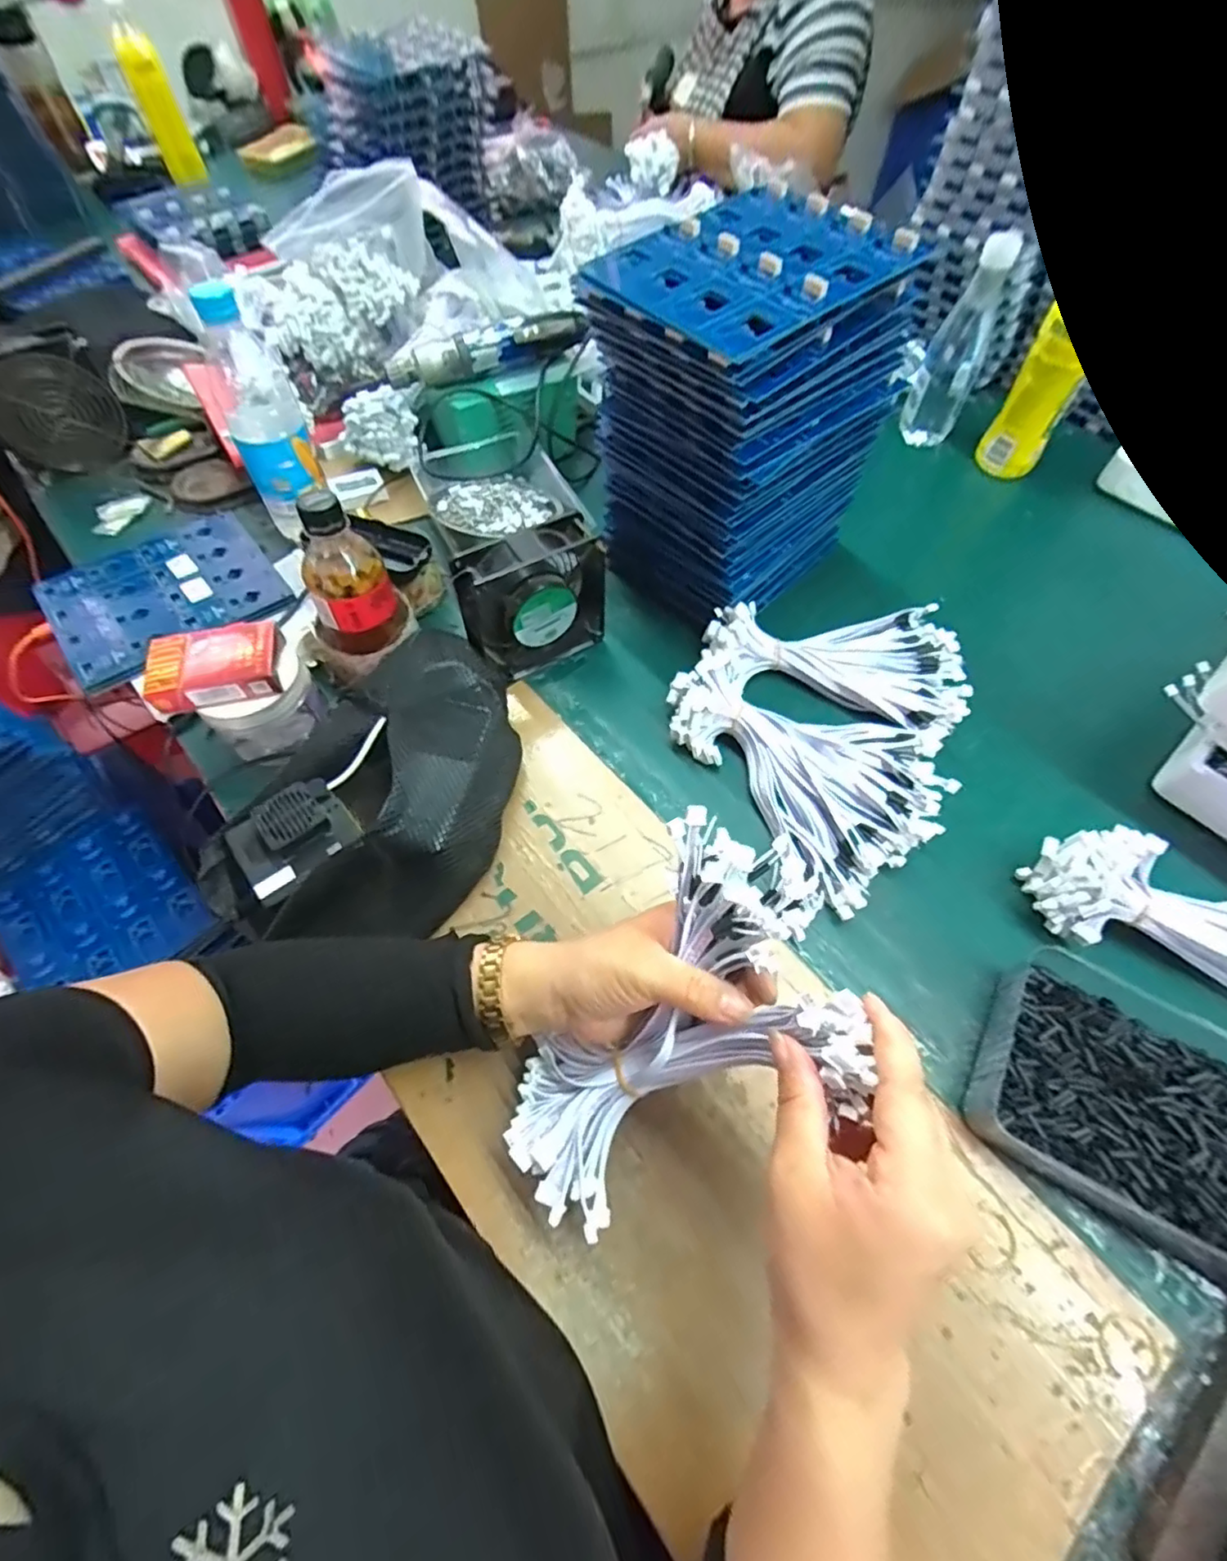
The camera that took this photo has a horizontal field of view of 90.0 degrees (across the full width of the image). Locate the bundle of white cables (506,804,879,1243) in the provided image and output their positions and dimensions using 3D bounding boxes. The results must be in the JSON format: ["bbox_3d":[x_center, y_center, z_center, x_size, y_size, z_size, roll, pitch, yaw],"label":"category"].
[{"bbox_3d":[0.030,0.136,0.308,0.144,0.046,0.223,48,114,22],"label":"bundle of white cables"}]

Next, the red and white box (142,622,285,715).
[{"bbox_3d":[-0.294,-0.087,0.454,0.092,0.028,0.055,-15,62,-9],"label":"red and white box"}]

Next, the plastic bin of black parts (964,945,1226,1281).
[{"bbox_3d":[0.326,0.201,0.372,0.193,0.041,0.146,35,65,17],"label":"plastic bin of black parts"}]

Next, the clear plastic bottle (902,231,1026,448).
[{"bbox_3d":[0.387,-0.482,0.688,0.060,0.192,0.051,28,64,14],"label":"clear plastic bottle"}]

